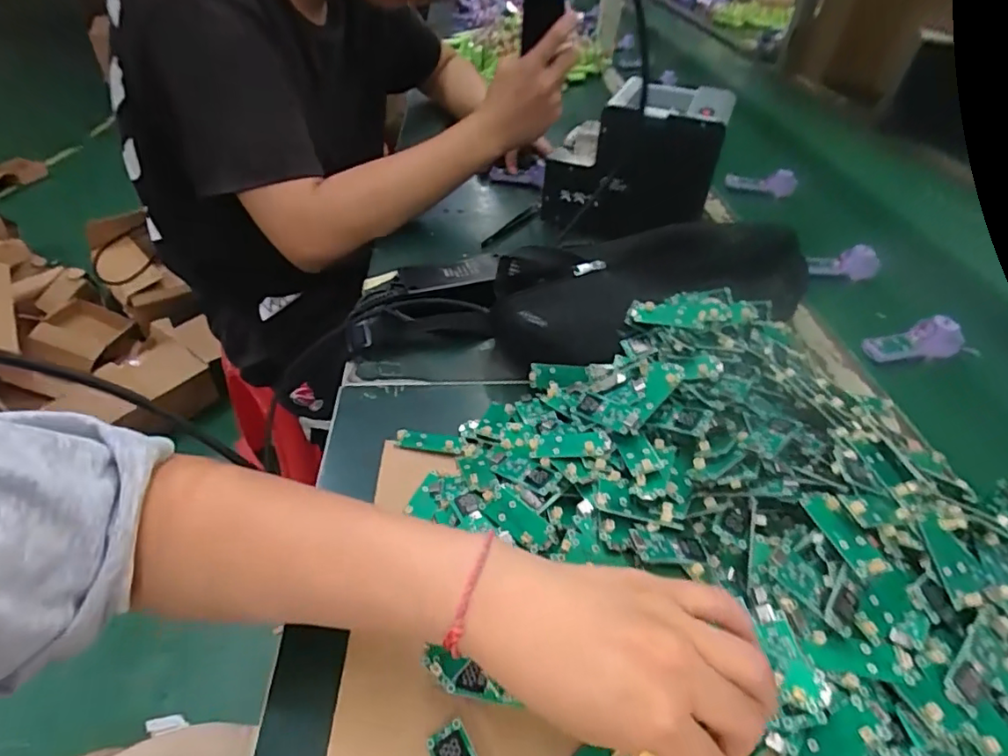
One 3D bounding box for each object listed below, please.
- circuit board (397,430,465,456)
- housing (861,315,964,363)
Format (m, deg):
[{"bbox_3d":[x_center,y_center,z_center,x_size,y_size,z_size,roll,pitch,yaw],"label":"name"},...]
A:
[{"bbox_3d":[-0.054,0.046,0.409,0.048,0.004,0.015,7,54,9],"label":"circuit board"},{"bbox_3d":[0.373,-0.036,0.516,0.083,0.026,0.033,-7,42,-11],"label":"housing"}]

